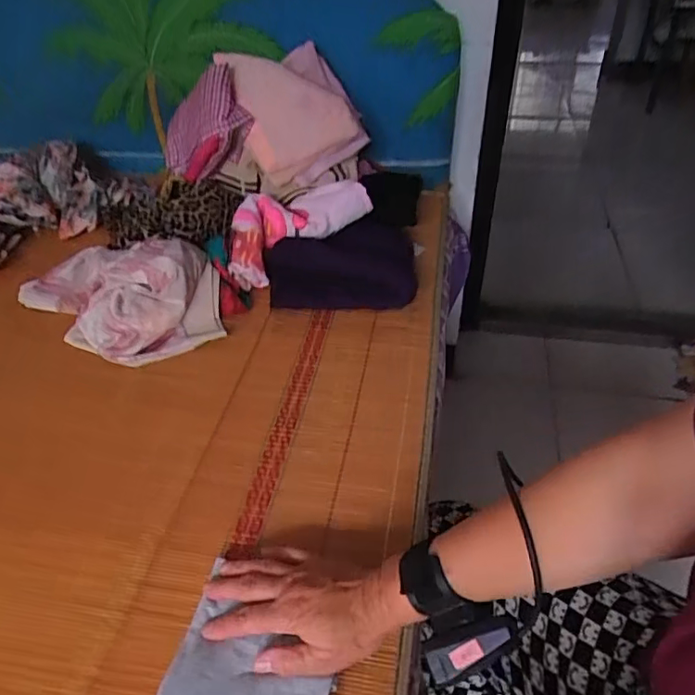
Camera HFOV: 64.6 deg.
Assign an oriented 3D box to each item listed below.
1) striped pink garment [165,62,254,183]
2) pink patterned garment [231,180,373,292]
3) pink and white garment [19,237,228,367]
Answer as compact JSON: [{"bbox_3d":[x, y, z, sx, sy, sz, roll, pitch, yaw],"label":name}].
[{"bbox_3d":[-0.226,-0.330,0.877,0.110,0.205,0.060,48,51,-9],"label":"striped pink garment"},{"bbox_3d":[-0.082,-0.195,0.861,0.238,0.087,0.109,-26,45,-3],"label":"pink patterned garment"},{"bbox_3d":[-0.330,-0.090,0.795,0.322,0.090,0.184,19,47,23],"label":"pink and white garment"}]

